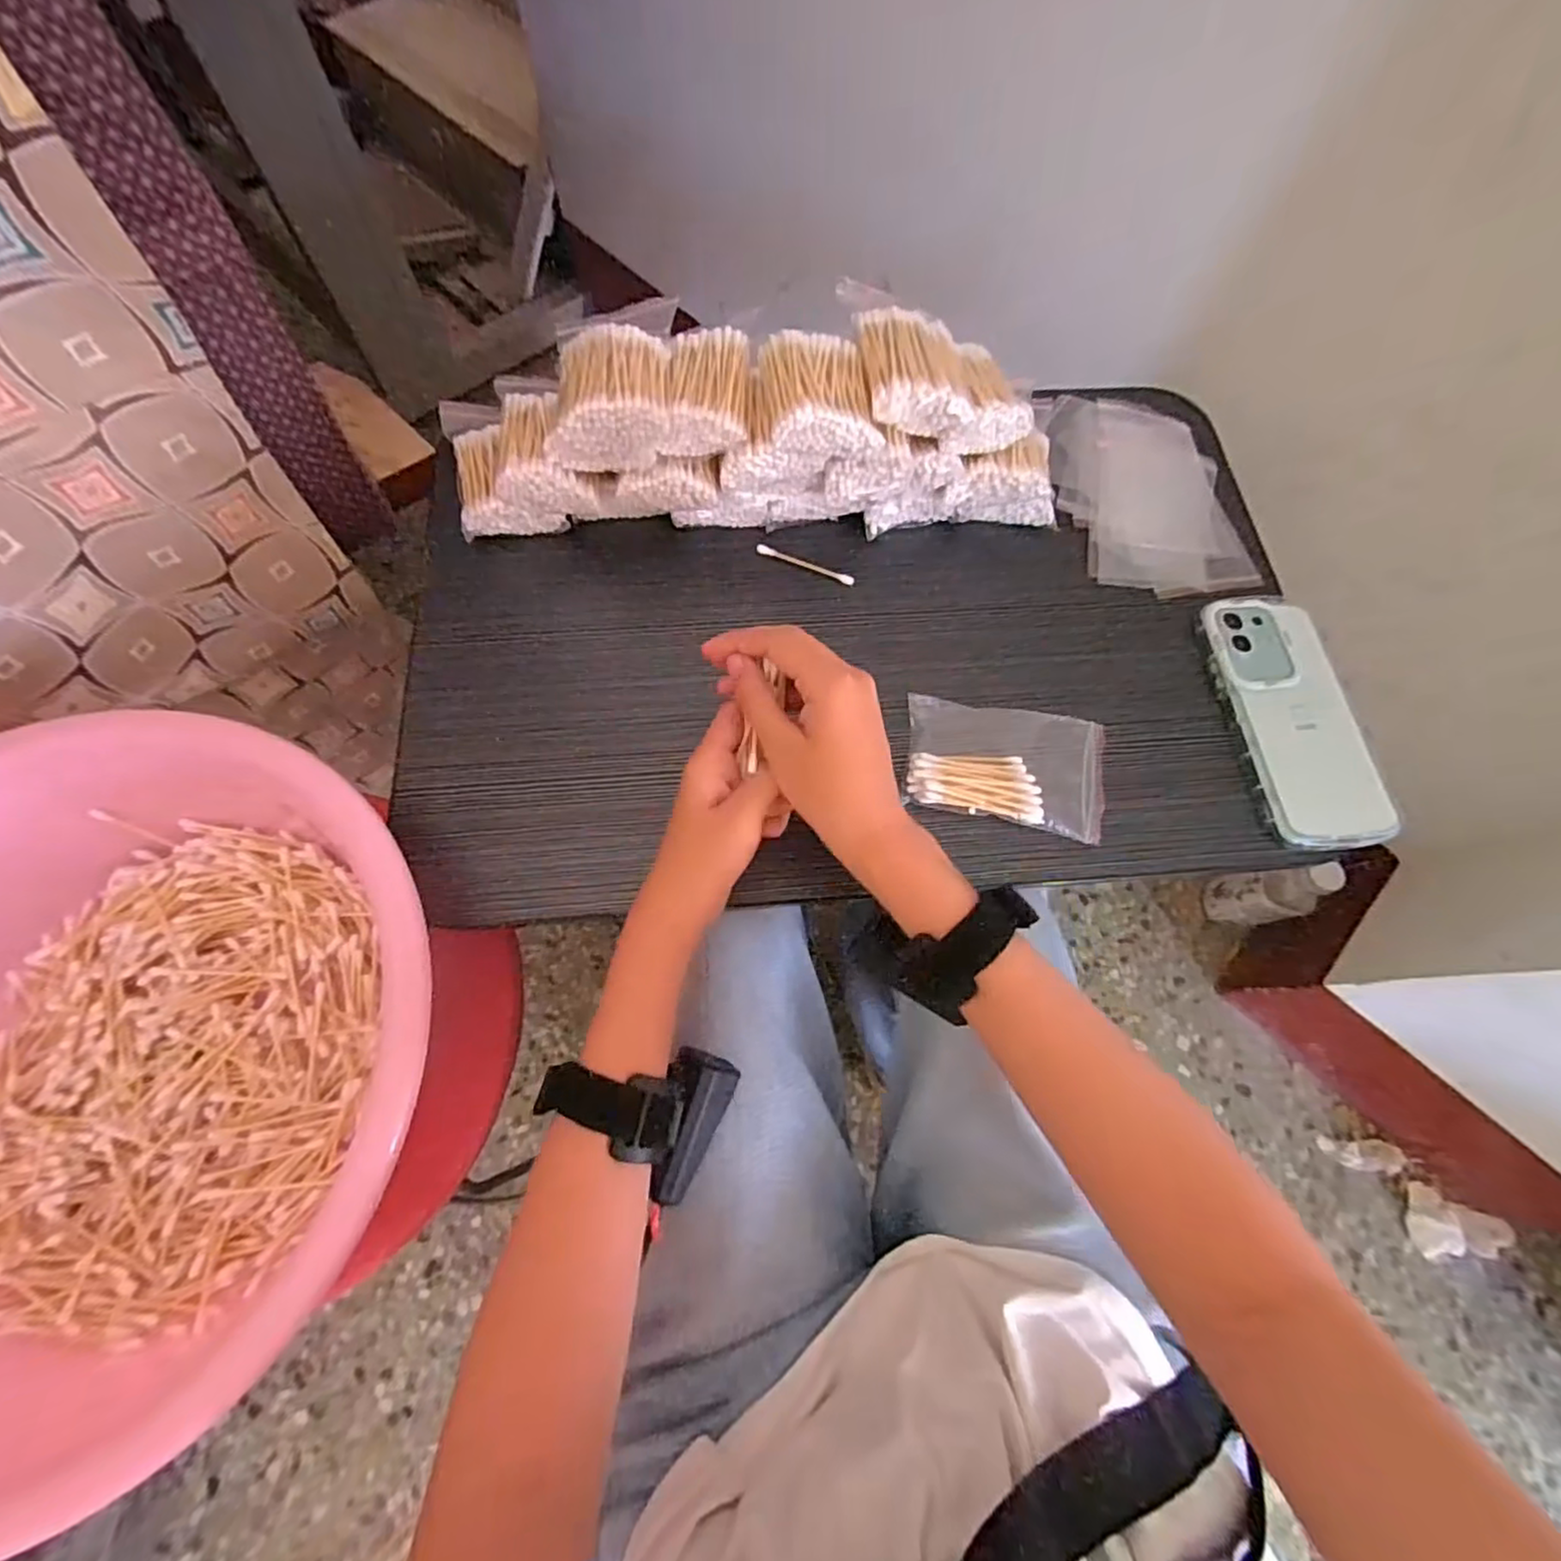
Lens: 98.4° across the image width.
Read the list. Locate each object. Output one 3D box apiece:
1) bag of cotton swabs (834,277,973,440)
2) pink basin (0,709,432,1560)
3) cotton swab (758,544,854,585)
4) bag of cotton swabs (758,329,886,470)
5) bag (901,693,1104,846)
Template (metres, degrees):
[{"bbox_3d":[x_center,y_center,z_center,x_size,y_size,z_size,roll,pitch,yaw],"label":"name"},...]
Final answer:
[{"bbox_3d":[0.073,-0.253,0.401,0.058,0.030,0.105,-9,70,-6],"label":"bag of cotton swabs"},{"bbox_3d":[-0.332,0.142,0.339,0.329,0.097,0.334,1,69,-2],"label":"pink basin"},{"bbox_3d":[0.017,-0.148,0.461,0.070,0.004,0.007,21,70,5],"label":"cotton swab"},{"bbox_3d":[0.021,-0.223,0.396,0.064,0.037,0.070,-9,70,-6],"label":"bag of cotton swabs"},{"bbox_3d":[0.135,-0.011,0.407,0.116,0.015,0.076,13,69,2],"label":"bag"}]

